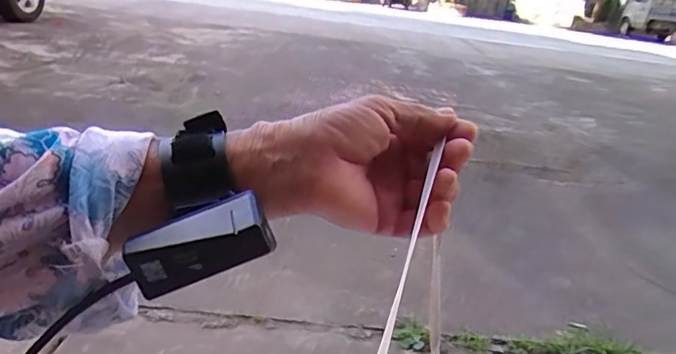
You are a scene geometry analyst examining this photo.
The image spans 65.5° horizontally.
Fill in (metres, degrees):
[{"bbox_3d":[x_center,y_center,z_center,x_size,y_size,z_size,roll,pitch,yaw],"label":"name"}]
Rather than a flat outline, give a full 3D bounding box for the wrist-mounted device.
[{"bbox_3d":[-0.067,0.031,0.259,0.069,0.031,0.028,-21,23,4],"label":"wrist-mounted device"}]

